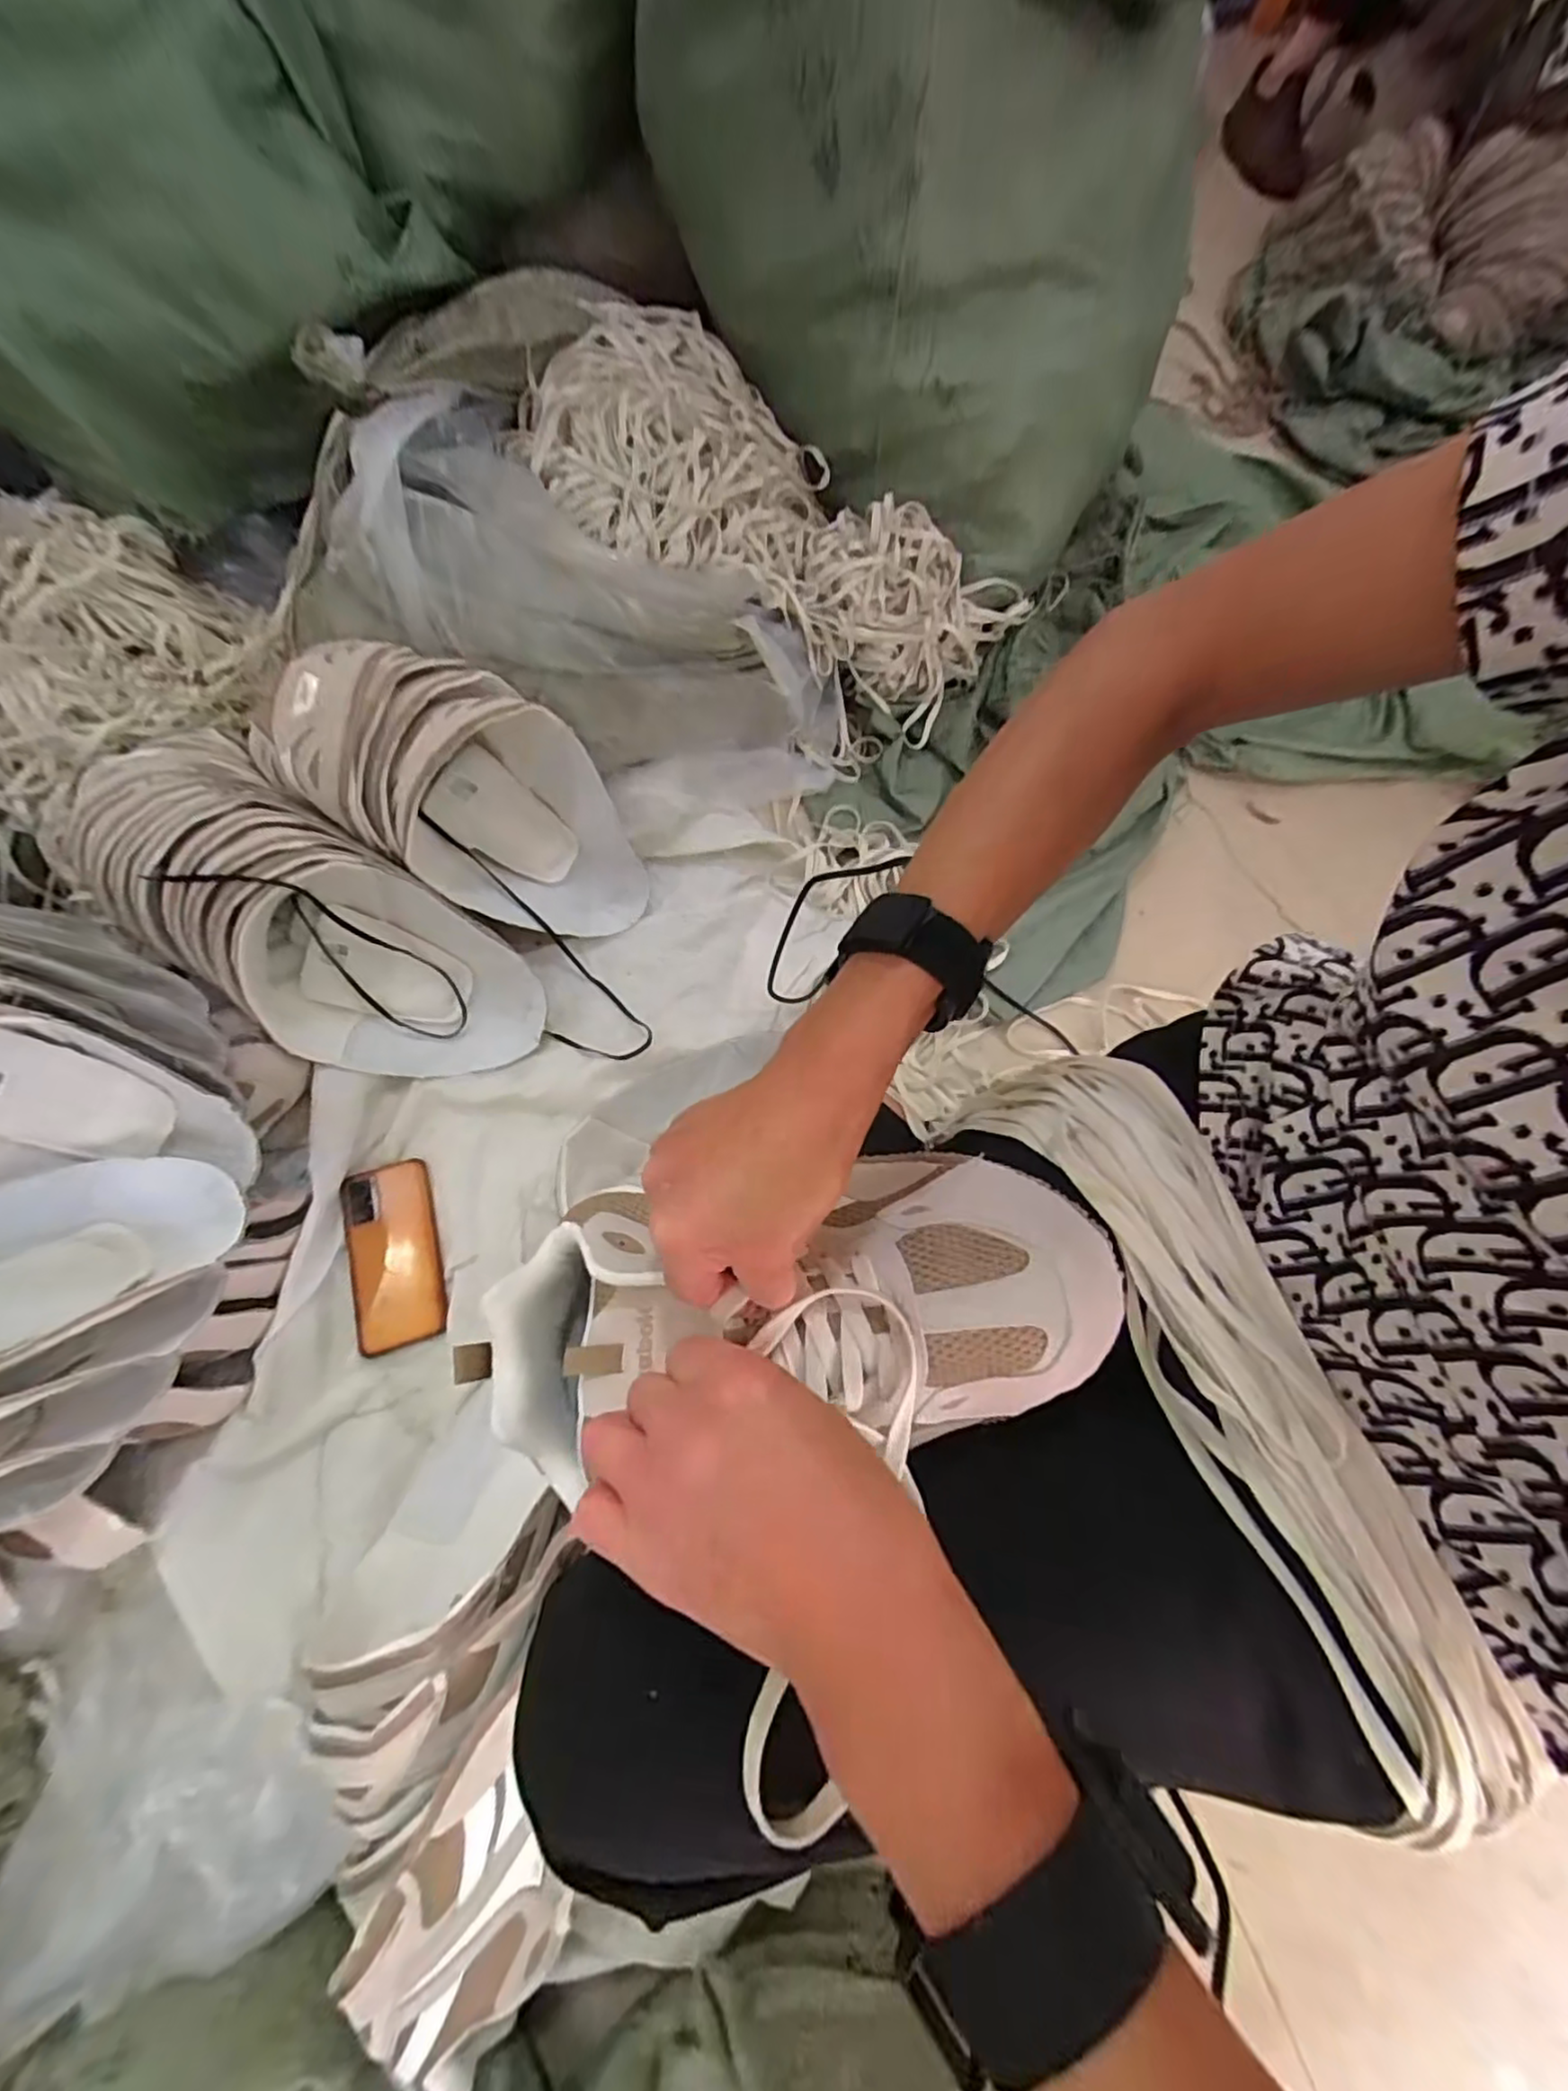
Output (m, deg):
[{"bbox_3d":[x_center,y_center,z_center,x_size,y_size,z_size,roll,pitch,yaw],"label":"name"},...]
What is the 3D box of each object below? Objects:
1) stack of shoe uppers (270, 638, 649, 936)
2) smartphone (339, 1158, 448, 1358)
[{"bbox_3d":[-0.303,-0.236,0.687,0.301,0.197,0.189,27,72,8],"label":"stack of shoe uppers"},{"bbox_3d":[-0.363,0.193,0.642,0.079,0.014,0.164,-17,72,-8],"label":"smartphone"}]

